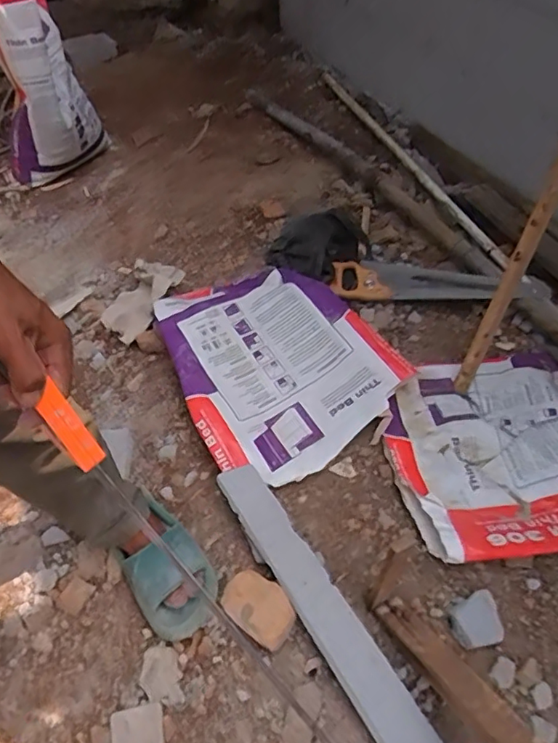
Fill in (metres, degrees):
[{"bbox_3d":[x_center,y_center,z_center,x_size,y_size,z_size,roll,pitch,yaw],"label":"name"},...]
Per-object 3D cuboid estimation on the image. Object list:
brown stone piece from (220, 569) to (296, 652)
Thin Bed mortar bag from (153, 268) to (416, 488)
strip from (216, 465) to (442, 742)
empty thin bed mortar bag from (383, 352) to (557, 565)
[{"bbox_3d":[-0.032,0.370,0.866,0.120,0.032,0.078,32,61,26],"label":"brown stone piece"},{"bbox_3d":[-0.029,-0.033,1.166,0.413,0.086,0.516,-31,56,-18],"label":"Thin Bed mortar bag"},{"bbox_3d":[0.076,0.371,0.835,0.077,0.029,0.581,-17,51,-32],"label":"strip"},{"bbox_3d":[0.420,0.137,1.031,0.423,0.047,0.418,-12,52,-5],"label":"empty thin bed mortar bag"}]

